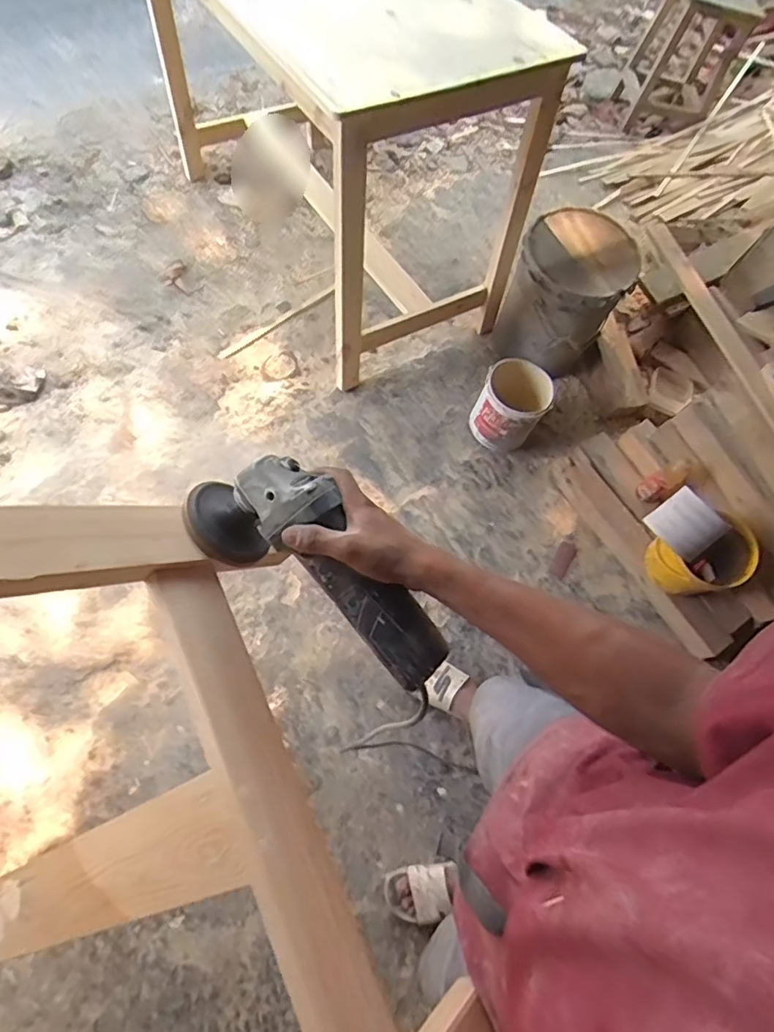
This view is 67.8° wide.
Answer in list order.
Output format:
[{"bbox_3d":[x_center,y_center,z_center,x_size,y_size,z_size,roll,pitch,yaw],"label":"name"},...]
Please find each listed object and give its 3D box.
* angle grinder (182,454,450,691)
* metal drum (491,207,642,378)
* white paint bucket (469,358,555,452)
[{"bbox_3d":[-0.056,0.045,0.532,0.281,0.079,0.113,38,69,2],"label":"angle grinder"},{"bbox_3d":[0.474,-0.600,1.569,0.290,0.338,0.295,24,67,3],"label":"metal drum"},{"bbox_3d":[0.347,-0.304,1.607,0.182,0.191,0.196,3,67,-6],"label":"white paint bucket"}]

